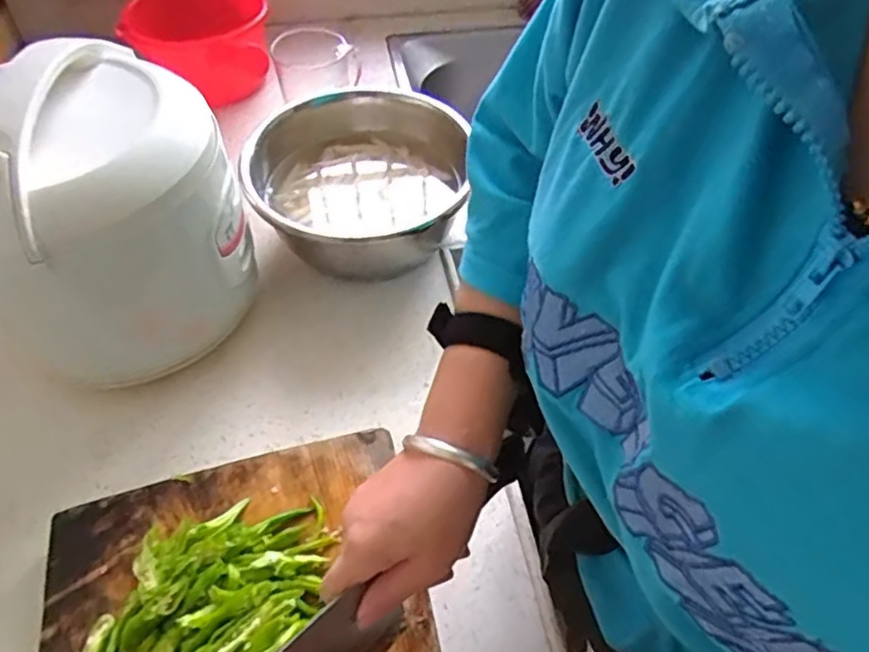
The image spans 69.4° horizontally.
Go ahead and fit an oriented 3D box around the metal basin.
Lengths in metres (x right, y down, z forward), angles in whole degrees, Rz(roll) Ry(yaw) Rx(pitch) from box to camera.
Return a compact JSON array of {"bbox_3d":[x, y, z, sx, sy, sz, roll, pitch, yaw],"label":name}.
[{"bbox_3d":[-0.084,-0.142,0.669,0.211,0.116,0.223,1,51,-1],"label":"metal basin"}]

